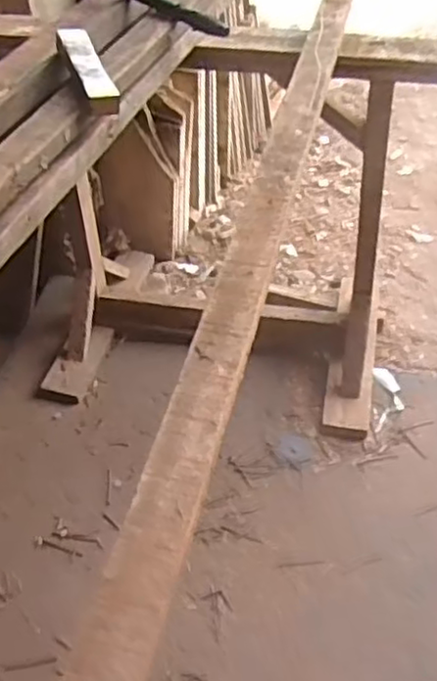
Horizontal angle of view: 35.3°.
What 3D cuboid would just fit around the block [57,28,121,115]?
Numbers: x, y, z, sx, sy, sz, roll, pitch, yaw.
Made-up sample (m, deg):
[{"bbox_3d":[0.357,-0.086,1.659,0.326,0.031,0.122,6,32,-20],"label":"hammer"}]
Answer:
[{"bbox_3d":[-0.190,-0.397,1.002,0.050,0.036,0.170,-17,63,-18],"label":"block"}]

